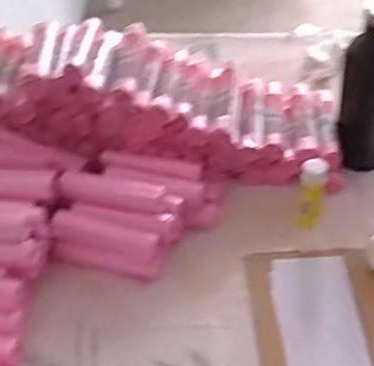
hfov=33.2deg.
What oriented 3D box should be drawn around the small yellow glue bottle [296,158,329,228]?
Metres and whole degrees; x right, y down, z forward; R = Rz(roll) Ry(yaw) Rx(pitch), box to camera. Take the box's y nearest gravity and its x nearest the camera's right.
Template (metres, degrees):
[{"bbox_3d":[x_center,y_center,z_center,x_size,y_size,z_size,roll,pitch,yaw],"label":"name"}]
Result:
[{"bbox_3d":[0.139,0.012,0.699,0.029,0.081,0.031,9,46,11],"label":"small yellow glue bottle"}]

